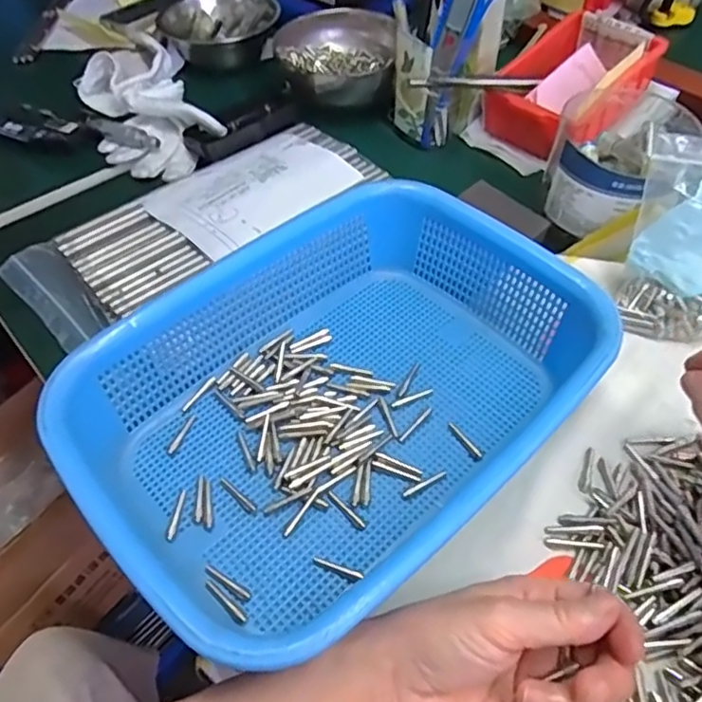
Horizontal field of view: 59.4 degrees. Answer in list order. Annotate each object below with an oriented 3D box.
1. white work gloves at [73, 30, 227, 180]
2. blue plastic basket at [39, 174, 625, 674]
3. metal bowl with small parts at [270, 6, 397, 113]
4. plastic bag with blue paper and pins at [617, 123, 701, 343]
[{"bbox_3d":[-0.207,-0.241,0.602,0.101,0.043,0.225,-25,55,-17],"label":"white work gloves"},{"bbox_3d":[0.000,0.021,0.358,0.273,0.072,0.200,-34,58,-23],"label":"blue plastic basket"},{"bbox_3d":[-0.017,-0.290,0.612,0.118,0.052,0.107,2,51,3],"label":"metal bowl with small parts"},{"bbox_3d":[0.226,-0.070,0.404,0.092,0.129,0.034,12,27,8],"label":"plastic bag with blue paper and pins"}]

